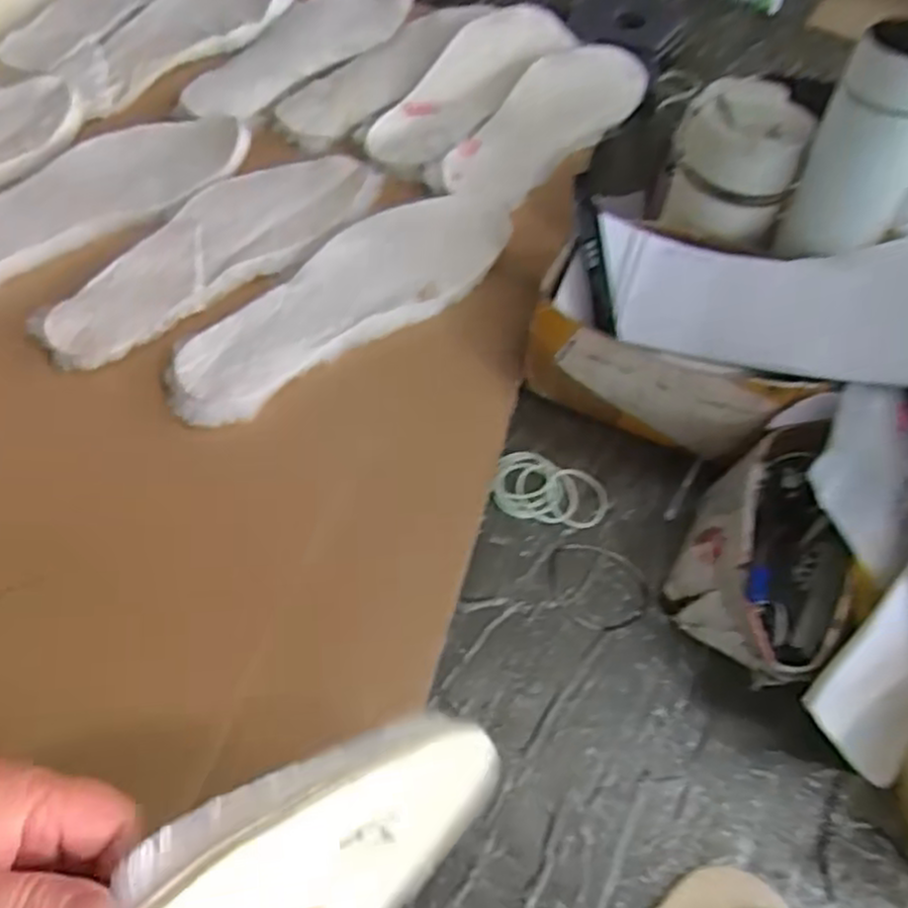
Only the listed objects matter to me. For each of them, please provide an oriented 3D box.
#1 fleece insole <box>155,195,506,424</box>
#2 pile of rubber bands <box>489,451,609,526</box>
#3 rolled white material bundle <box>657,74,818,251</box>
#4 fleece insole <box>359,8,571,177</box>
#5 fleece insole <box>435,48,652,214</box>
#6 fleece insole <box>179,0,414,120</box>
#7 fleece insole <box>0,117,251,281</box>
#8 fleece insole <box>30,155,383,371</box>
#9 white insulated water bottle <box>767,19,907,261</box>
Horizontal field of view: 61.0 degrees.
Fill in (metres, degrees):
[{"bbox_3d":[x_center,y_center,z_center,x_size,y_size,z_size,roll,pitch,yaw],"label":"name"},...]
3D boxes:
[{"bbox_3d":[-0.079,-0.117,0.569,0.292,0.015,0.096,-37,65,-24],"label":"fleece insole"},{"bbox_3d":[0.064,0.025,0.517,0.077,0.007,0.049,15,55,6],"label":"pile of rubber bands"},{"bbox_3d":[0.201,-0.209,0.554,0.083,0.080,0.079,20,55,9],"label":"rolled white material bundle"},{"bbox_3d":[0.013,-0.345,0.715,0.083,0.016,0.274,31,63,14],"label":"fleece insole"},{"bbox_3d":[0.087,-0.308,0.705,0.095,0.019,0.283,37,64,11],"label":"fleece insole"},{"bbox_3d":[-0.154,-0.394,0.741,0.100,0.023,0.271,33,60,18],"label":"fleece insole"},{"bbox_3d":[-0.296,-0.200,0.593,0.278,0.016,0.108,-37,65,-24],"label":"fleece insole"},{"bbox_3d":[-0.174,-0.160,0.577,0.094,0.010,0.289,34,61,18],"label":"fleece insole"},{"bbox_3d":[0.262,-0.193,0.490,0.062,0.146,0.054,8,54,1],"label":"white insulated water bottle"}]

